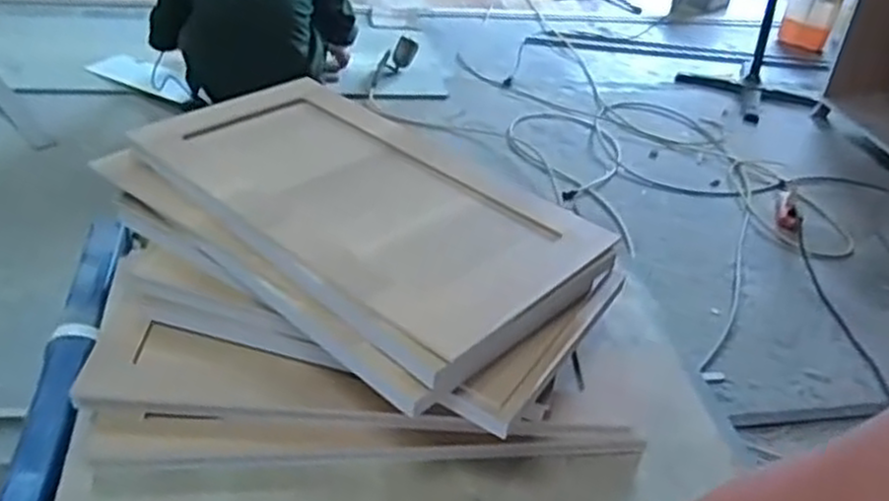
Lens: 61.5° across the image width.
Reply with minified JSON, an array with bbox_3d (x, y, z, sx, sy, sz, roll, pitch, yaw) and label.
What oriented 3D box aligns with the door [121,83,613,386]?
[{"bbox_3d":[-0.079,-0.063,0.741,0.445,0.026,0.255,32,42,32],"label":"door"}]

